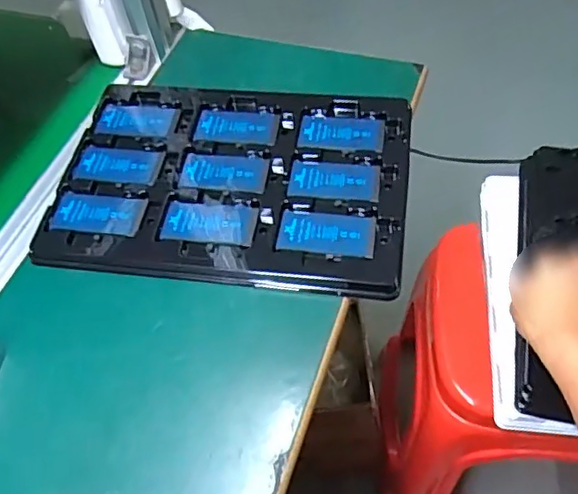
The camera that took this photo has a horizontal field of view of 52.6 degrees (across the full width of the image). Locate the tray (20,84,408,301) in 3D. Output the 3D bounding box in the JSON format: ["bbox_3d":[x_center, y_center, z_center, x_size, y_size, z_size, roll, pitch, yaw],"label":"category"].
[{"bbox_3d":[-0.055,-0.068,0.570,0.330,0.017,0.229,5,56,7],"label":"tray"}]

